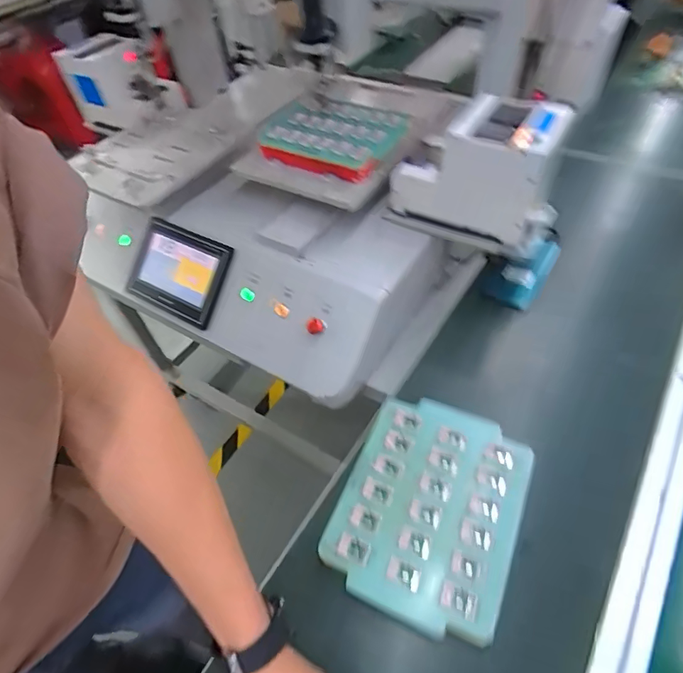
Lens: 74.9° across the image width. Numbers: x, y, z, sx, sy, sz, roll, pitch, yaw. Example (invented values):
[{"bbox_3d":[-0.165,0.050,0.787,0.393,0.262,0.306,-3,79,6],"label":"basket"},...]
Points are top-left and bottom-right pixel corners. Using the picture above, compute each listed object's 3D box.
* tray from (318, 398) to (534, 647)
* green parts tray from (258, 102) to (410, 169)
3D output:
[{"bbox_3d":[0.096,0.179,0.484,0.180,0.016,0.226,18,55,18],"label":"tray"},{"bbox_3d":[-0.014,-0.340,0.736,0.216,0.020,0.153,23,57,22],"label":"green parts tray"}]

